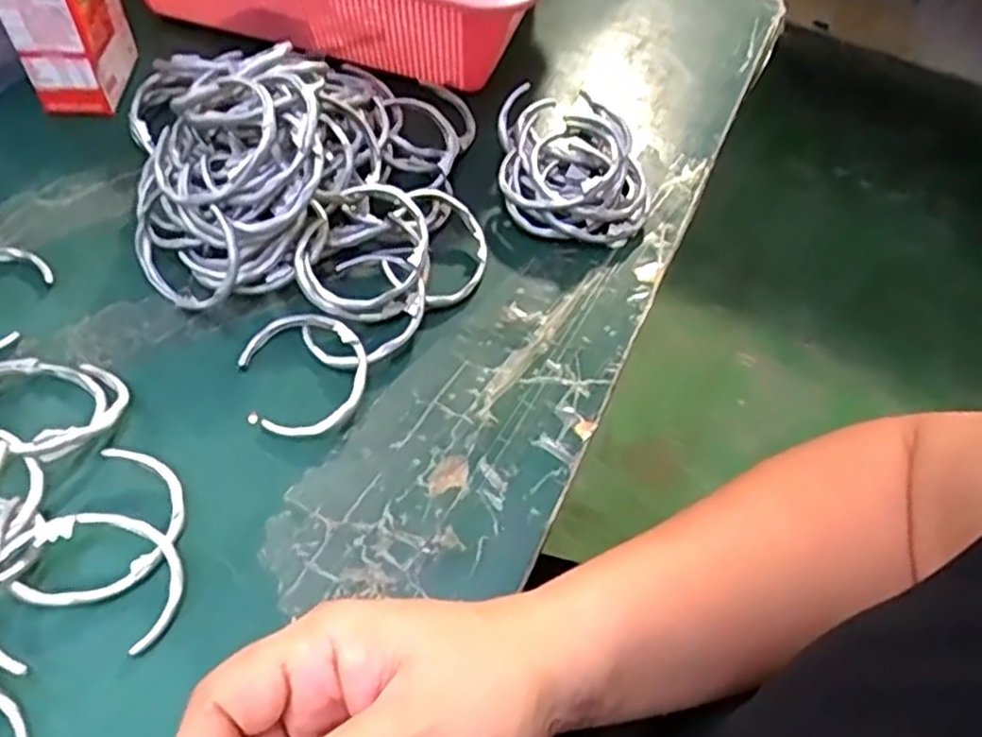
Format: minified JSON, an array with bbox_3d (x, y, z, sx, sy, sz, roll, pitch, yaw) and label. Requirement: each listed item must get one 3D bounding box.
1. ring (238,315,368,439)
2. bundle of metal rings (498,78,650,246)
[{"bbox_3d":[-0.085,0.000,0.342,0.052,0.014,0.065,-18,57,-19],"label":"ring"},{"bbox_3d":[0.048,-0.118,0.428,0.086,0.041,0.096,2,53,-4],"label":"bundle of metal rings"}]

